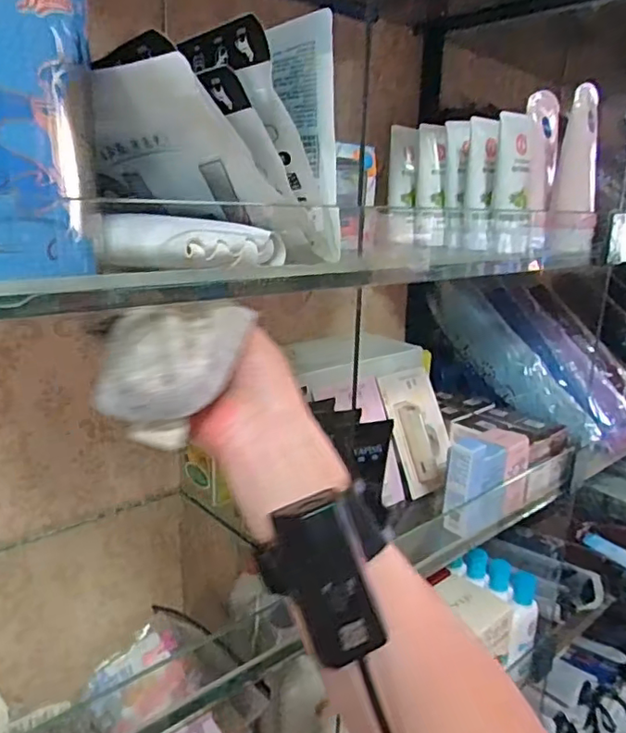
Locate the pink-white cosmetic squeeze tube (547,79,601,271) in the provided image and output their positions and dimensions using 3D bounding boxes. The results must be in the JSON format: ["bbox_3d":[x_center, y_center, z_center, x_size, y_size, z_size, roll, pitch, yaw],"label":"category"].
[{"bbox_3d":[0.264,-0.184,0.575,0.046,0.163,0.041,9,17,25],"label":"pink-white cosmetic squeeze tube"}]

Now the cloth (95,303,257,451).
[{"bbox_3d":[-0.069,0.003,0.291,0.076,0.060,0.047,-2,16,-14],"label":"cloth"}]

